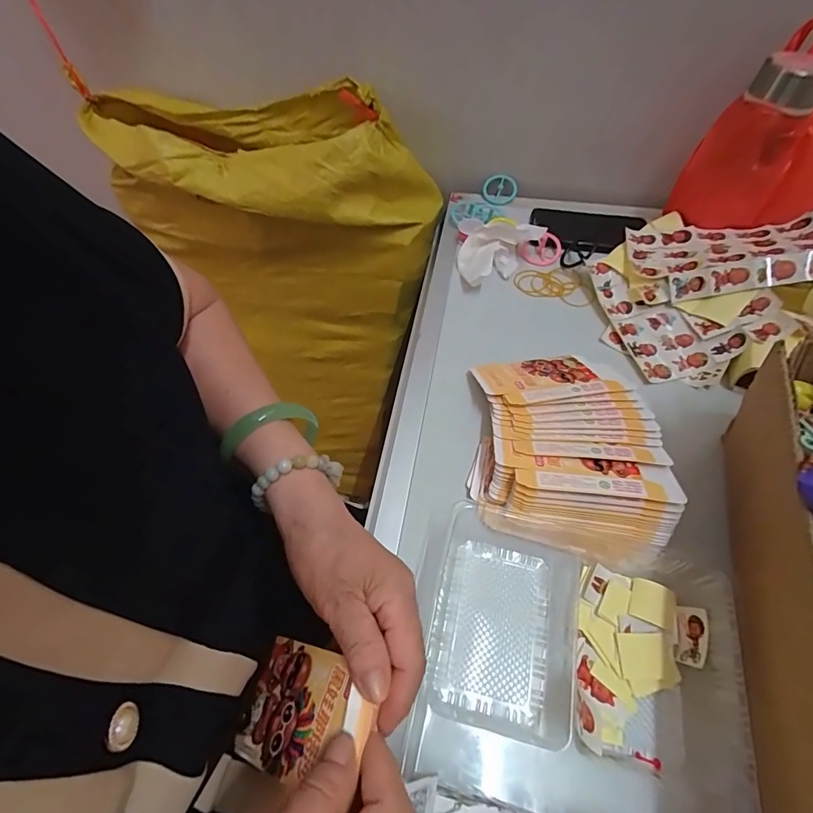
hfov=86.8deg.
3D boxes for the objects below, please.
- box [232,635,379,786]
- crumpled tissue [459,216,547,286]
[{"bbox_3d":[-0.061,0.184,0.260,0.082,0.023,0.063,-11,43,38],"label":"box"},{"bbox_3d":[0.097,-0.201,0.551,0.112,0.047,0.114,31,63,20],"label":"crumpled tissue"}]

